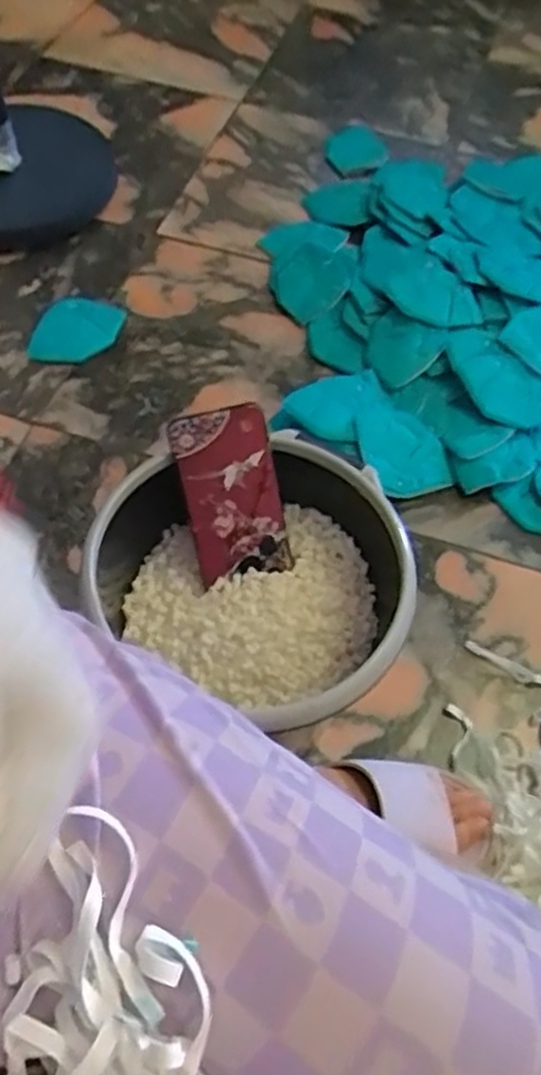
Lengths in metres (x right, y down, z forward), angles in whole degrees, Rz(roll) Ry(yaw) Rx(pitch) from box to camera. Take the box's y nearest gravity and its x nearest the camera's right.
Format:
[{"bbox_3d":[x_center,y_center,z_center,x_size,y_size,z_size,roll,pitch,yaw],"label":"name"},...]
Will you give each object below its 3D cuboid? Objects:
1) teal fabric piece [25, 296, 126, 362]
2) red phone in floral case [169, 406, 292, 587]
[{"bbox_3d":[-0.275,-0.292,1.053,0.120,0.010,0.117,9,62,8],"label":"teal fabric piece"},{"bbox_3d":[-0.032,-0.035,0.614,0.075,0.139,0.016,-13,18,-5],"label":"red phone in floral case"}]

